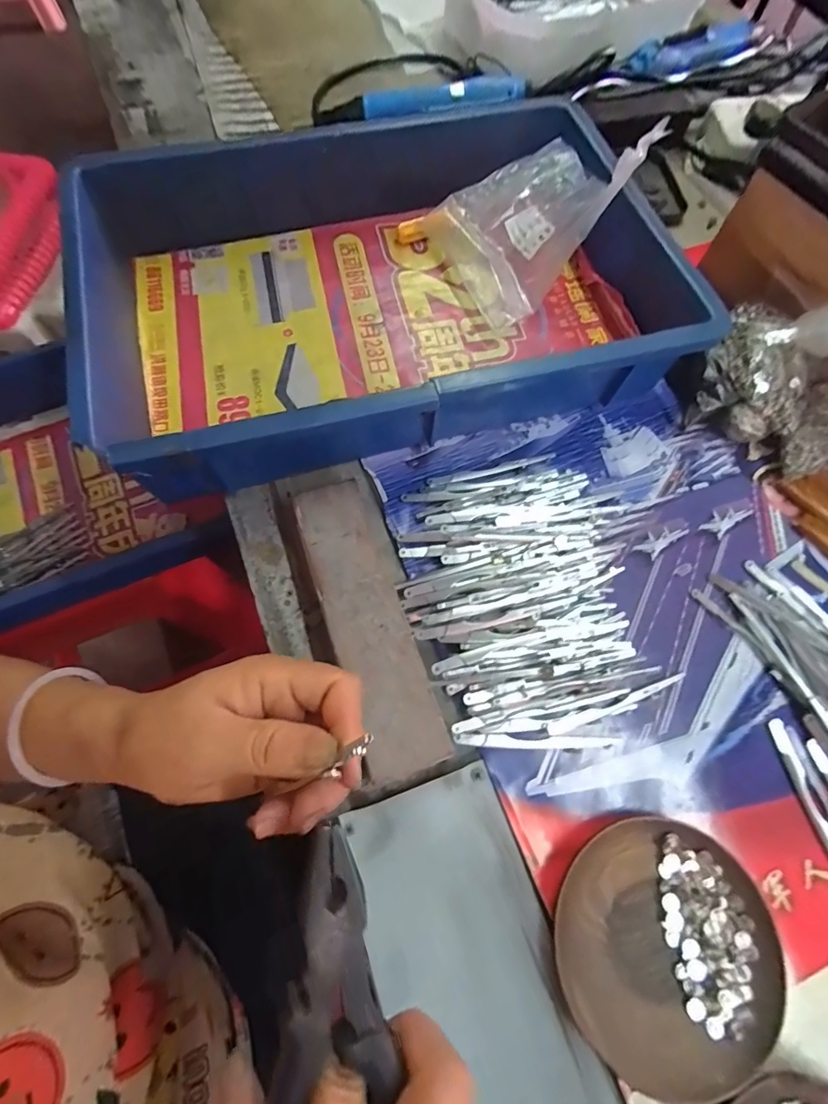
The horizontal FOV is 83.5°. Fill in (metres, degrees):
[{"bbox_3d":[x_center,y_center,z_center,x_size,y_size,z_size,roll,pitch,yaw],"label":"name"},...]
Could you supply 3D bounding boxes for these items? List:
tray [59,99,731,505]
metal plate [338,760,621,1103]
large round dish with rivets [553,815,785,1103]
[{"bbox_3d":[-0.027,-0.213,0.366,0.405,0.078,0.285,-15,70,-8],"label":"tray"},{"bbox_3d":[0.034,0.223,0.235,0.089,0.005,0.195,-19,70,-12],"label":"metal plate"},{"bbox_3d":[0.132,0.207,0.244,0.114,0.019,0.110,1,69,-2],"label":"large round dish with rivets"}]

